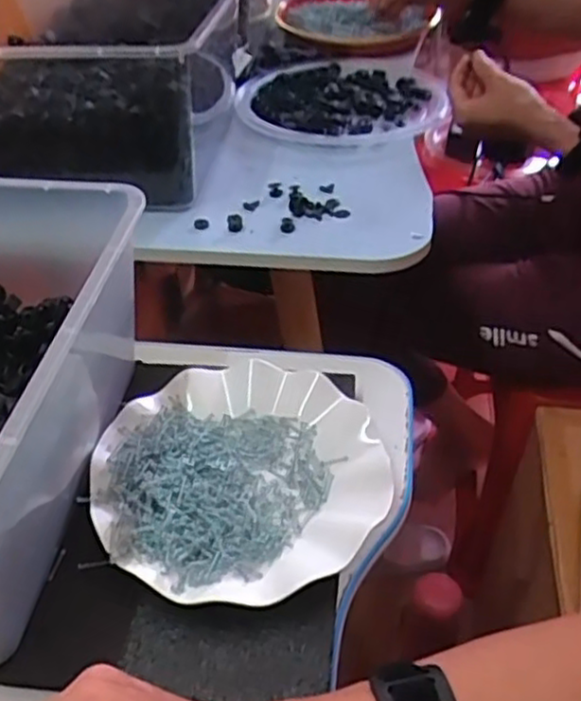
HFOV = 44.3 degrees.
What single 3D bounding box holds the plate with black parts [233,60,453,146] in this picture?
[{"bbox_3d":[0.058,-0.287,0.812,0.224,0.037,0.237,-1,43,1],"label":"plate with black parts"}]

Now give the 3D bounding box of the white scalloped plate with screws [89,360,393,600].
[{"bbox_3d":[-0.033,0.075,0.456,0.177,0.023,0.177,-10,43,-9],"label":"white scalloped plate with screws"}]

